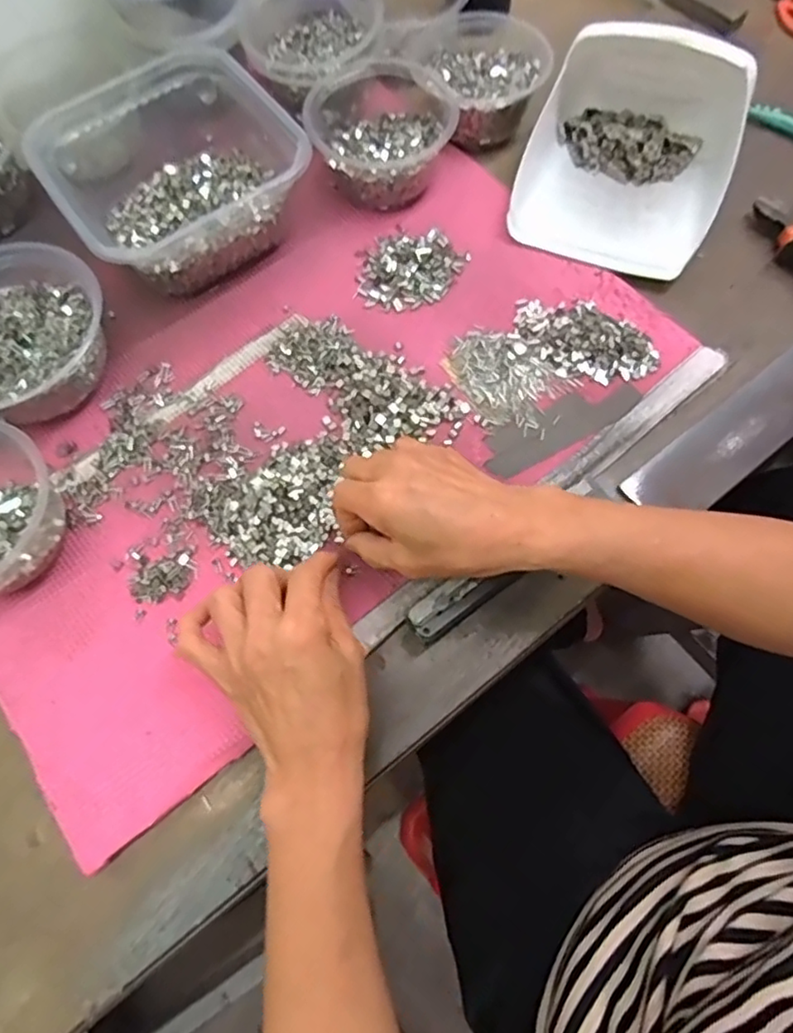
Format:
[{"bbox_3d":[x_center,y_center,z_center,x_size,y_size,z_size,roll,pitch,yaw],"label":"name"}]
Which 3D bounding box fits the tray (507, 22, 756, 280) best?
[{"bbox_3d":[0.184,-0.293,0.480,0.157,0.078,0.178,22,71,10],"label":"tray"}]

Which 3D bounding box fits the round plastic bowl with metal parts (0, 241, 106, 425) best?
[{"bbox_3d":[-0.271,-0.123,0.436,0.112,0.064,0.123,-1,68,2],"label":"round plastic bowl with metal parts"}]

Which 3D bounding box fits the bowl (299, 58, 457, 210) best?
[{"bbox_3d":[-0.013,-0.316,0.507,0.120,0.054,0.127,7,69,5],"label":"bowl"}]

